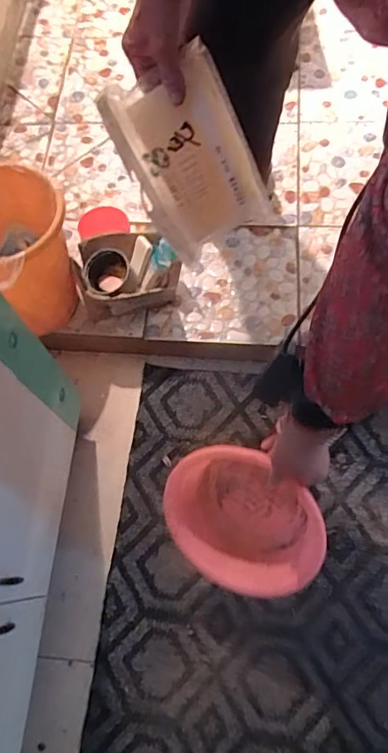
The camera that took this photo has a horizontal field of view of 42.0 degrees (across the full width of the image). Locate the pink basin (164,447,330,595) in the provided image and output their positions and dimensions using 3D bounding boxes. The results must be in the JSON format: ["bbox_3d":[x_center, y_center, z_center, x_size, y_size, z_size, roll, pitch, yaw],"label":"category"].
[{"bbox_3d":[0.077,0.211,0.769,0.239,0.100,0.232,7,110,20],"label":"pink basin"}]

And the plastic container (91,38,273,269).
[{"bbox_3d":[-0.003,-0.269,0.639,0.149,0.227,0.024,-26,32,7],"label":"plastic container"}]

